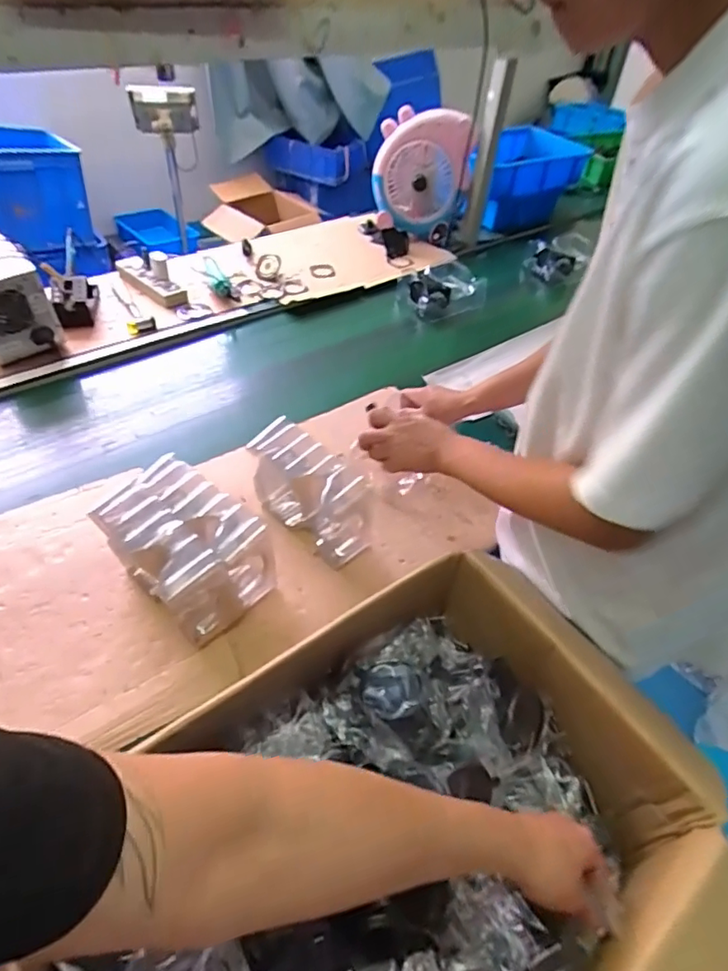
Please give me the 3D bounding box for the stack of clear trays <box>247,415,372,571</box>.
[{"bbox_3d":[-0.072,0.015,0.764,0.172,0.148,0.085,35,53,26],"label":"stack of clear trays"}]

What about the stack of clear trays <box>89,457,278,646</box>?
[{"bbox_3d":[-0.212,0.079,0.674,0.165,0.142,0.134,35,53,26],"label":"stack of clear trays"}]

